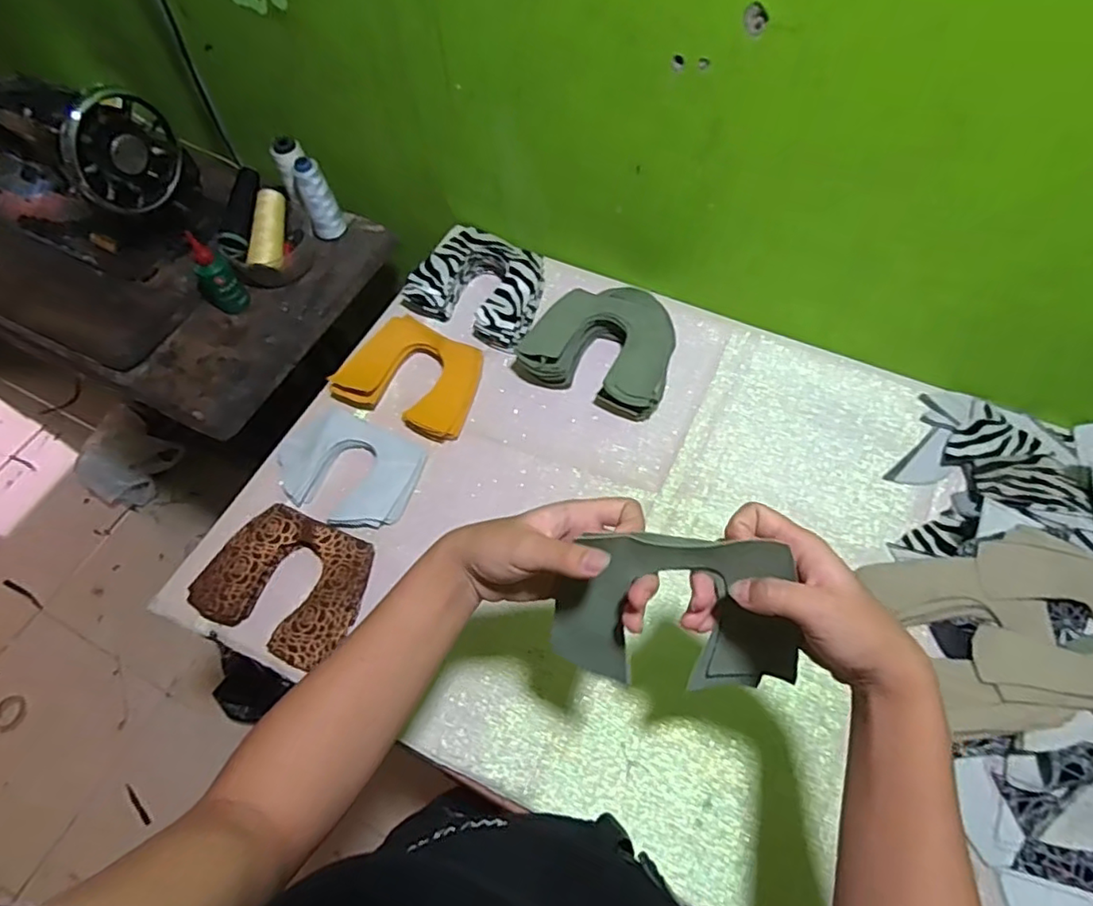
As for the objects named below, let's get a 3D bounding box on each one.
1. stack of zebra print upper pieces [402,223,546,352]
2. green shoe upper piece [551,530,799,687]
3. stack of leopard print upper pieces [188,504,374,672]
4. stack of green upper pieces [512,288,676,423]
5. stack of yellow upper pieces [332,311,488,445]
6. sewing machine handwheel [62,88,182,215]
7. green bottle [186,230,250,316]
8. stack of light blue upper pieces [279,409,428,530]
[{"bbox_3d":[-0.078,-0.213,0.791,0.159,0.052,0.134,24,65,15],"label":"stack of zebra print upper pieces"},{"bbox_3d":[0.084,0.095,0.384,0.153,0.123,0.030,2,33,0],"label":"green shoe upper piece"},{"bbox_3d":[-0.264,0.130,0.630,0.164,0.024,0.132,18,64,12],"label":"stack of leopard print upper pieces"},{"bbox_3d":[0.073,-0.140,0.739,0.175,0.054,0.175,22,65,14],"label":"stack of green upper pieces"},{"bbox_3d":[-0.160,-0.093,0.740,0.162,0.032,0.128,18,64,12],"label":"stack of yellow upper pieces"},{"bbox_3d":[-0.506,-0.361,0.739,0.031,0.123,0.128,19,64,12],"label":"sewing machine handwheel"},{"bbox_3d":[-0.427,-0.231,0.786,0.048,0.120,0.037,-40,67,-17],"label":"green bottle"},{"bbox_3d":[-0.220,0.018,0.687,0.152,0.021,0.114,21,64,13],"label":"stack of light blue upper pieces"}]

